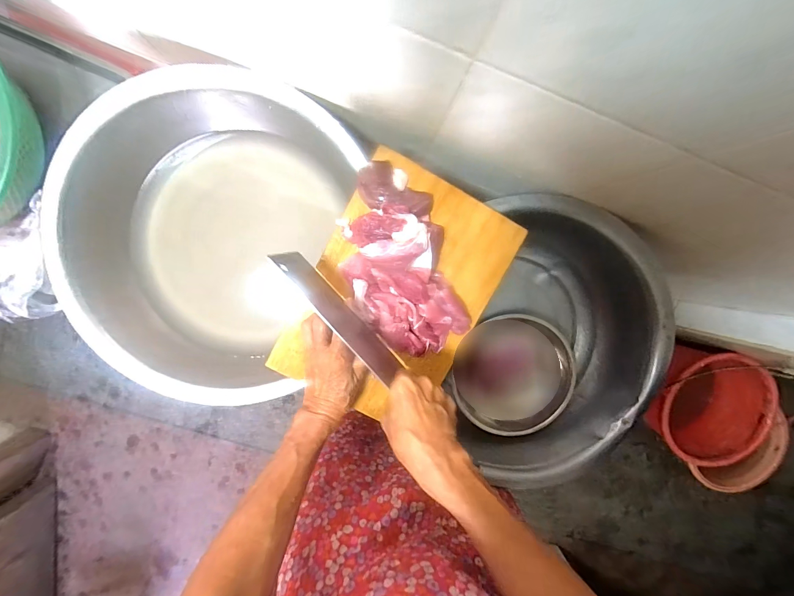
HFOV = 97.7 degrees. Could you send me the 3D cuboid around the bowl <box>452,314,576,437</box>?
[{"bbox_3d":[0.200,0.134,0.602,0.174,0.082,0.194,36,94,-9],"label":"bowl"}]

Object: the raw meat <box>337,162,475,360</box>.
[{"bbox_3d":[0.002,-0.037,0.440,0.138,0.043,0.254,-18,100,-2],"label":"raw meat"}]

